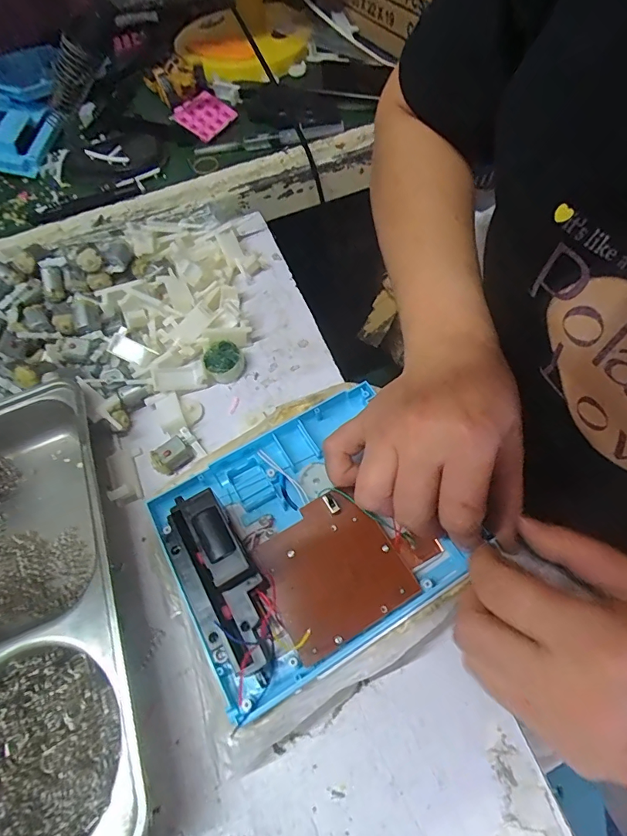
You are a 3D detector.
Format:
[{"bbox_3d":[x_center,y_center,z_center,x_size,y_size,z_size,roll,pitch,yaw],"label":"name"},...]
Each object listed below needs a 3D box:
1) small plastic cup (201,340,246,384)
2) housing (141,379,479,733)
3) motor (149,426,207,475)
[{"bbox_3d":[-0.073,-0.046,0.358,0.032,0.016,0.031,-2,61,3],"label":"small plastic cup"},{"bbox_3d":[-0.001,0.059,0.247,0.159,0.038,0.137,-28,63,-12],"label":"housing"},{"bbox_3d":[-0.102,0.025,0.324,0.036,0.017,0.022,-35,64,-14],"label":"motor"}]

